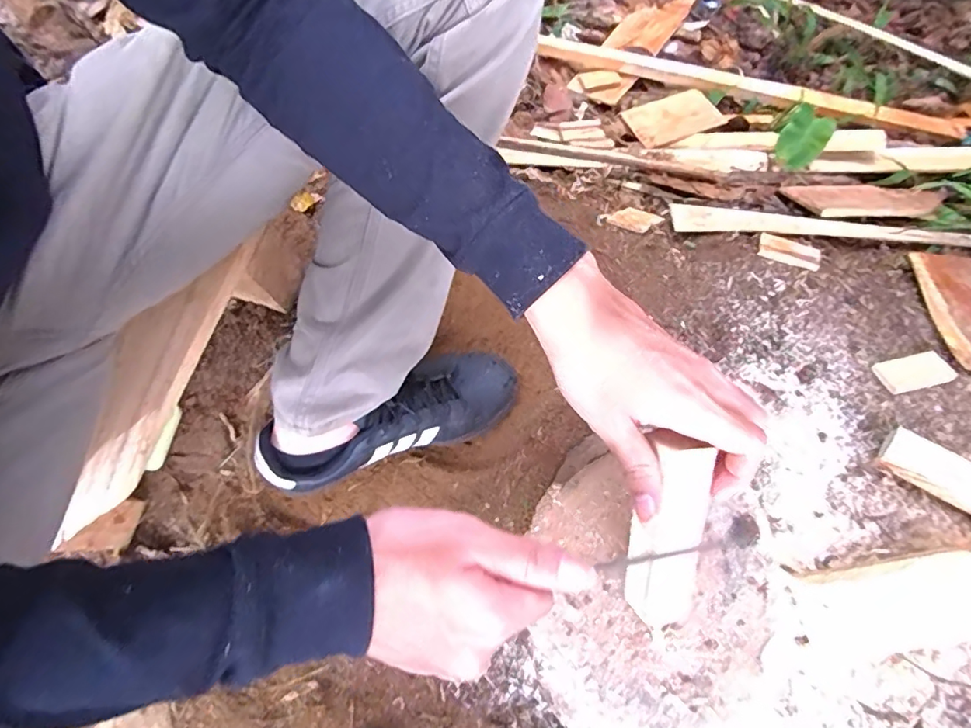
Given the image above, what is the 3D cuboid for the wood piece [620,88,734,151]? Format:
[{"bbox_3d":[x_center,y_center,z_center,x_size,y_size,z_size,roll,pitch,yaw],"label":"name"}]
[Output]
[{"bbox_3d":[0.342,-0.451,0.961,0.172,0.012,0.109,-20,68,-11],"label":"wood piece"}]

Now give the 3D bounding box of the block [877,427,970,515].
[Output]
[{"bbox_3d":[0.432,0.109,0.488,0.117,0.026,0.038,34,68,27],"label":"block"}]

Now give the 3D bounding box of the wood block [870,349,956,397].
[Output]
[{"bbox_3d":[0.451,0.009,0.557,0.078,0.005,0.037,-13,66,-8],"label":"wood block"}]

